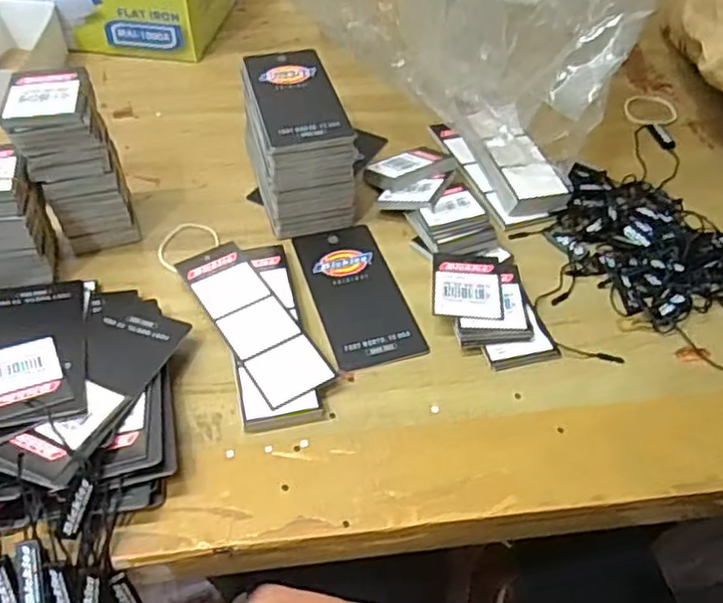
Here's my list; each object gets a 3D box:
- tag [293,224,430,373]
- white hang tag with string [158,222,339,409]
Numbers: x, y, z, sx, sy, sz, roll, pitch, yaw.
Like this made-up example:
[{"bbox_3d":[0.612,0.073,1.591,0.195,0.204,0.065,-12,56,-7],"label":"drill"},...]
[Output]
[{"bbox_3d":[-0.003,-0.006,0.390,0.050,0.004,0.106,-12,49,-13],"label":"tag"},{"bbox_3d":[-0.070,-0.001,0.376,0.037,0.009,0.152,-26,54,-24],"label":"white hang tag with string"}]

